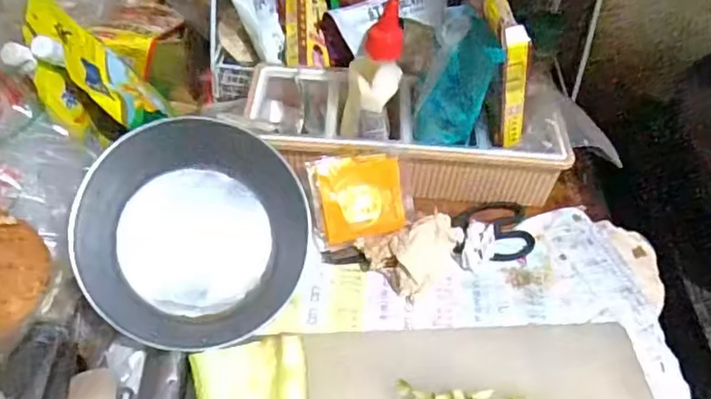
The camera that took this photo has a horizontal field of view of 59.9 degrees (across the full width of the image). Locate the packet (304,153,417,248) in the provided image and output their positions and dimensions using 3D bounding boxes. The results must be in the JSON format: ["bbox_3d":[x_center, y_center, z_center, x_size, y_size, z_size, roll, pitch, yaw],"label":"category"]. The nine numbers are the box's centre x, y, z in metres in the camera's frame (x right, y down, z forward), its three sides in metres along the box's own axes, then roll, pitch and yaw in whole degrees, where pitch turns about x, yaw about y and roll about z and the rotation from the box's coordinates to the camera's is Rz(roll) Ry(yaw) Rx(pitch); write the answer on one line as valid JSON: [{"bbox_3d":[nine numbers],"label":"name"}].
[{"bbox_3d":[0.007,-0.001,0.565,0.091,0.079,0.007,-8,11,-8],"label":"packet"}]

